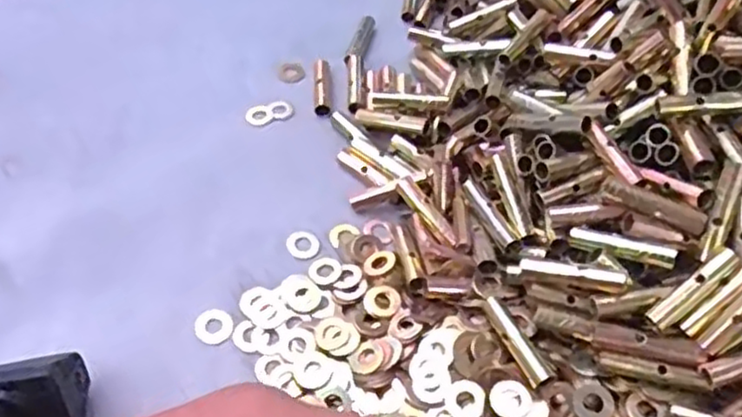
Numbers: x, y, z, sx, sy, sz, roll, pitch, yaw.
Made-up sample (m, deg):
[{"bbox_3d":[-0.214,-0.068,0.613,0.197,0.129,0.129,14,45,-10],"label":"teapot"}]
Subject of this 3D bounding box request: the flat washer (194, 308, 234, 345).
[{"bbox_3d":[-0.073,0.054,0.318,0.017,0.004,0.017,1,52,-2],"label":"flat washer"}]

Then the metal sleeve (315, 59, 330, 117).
[{"bbox_3d":[-0.029,-0.073,0.414,0.009,0.008,0.045,-1,54,-1],"label":"metal sleeve"}]

